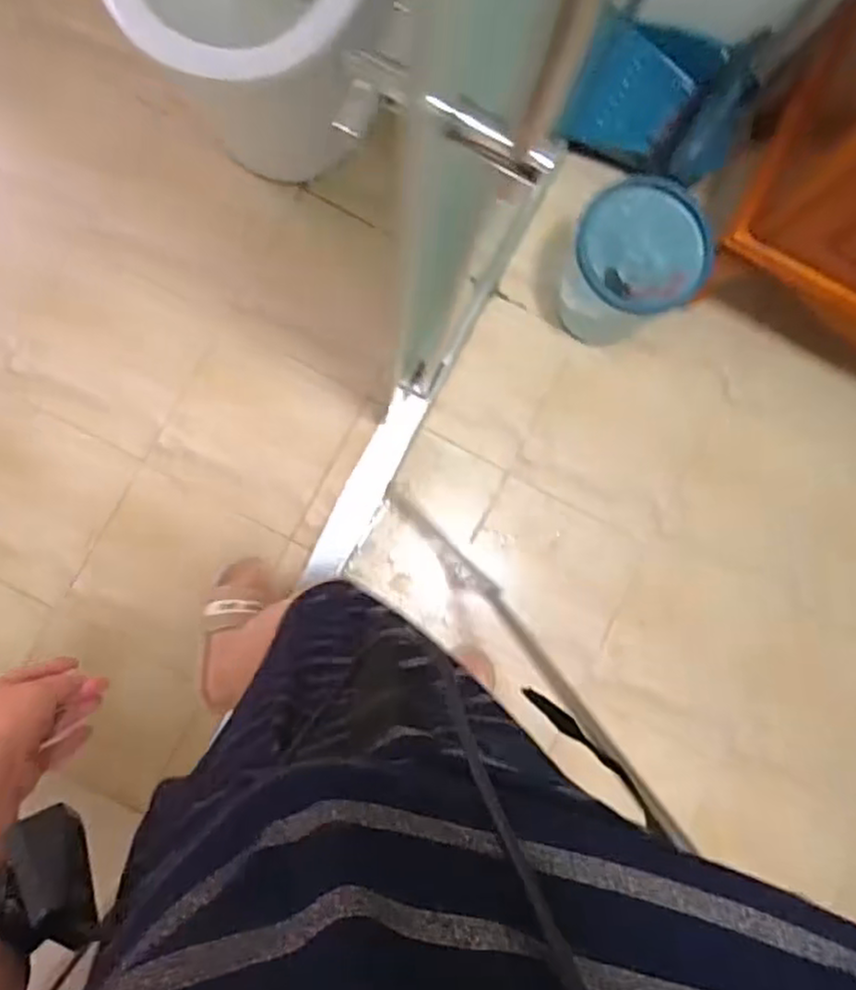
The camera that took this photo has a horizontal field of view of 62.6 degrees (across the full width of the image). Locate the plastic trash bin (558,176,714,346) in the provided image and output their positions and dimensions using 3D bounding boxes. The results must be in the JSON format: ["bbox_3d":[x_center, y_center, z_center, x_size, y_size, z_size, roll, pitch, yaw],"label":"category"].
[{"bbox_3d":[0.336,-0.381,1.217,0.207,0.281,0.185,40,83,2],"label":"plastic trash bin"}]

